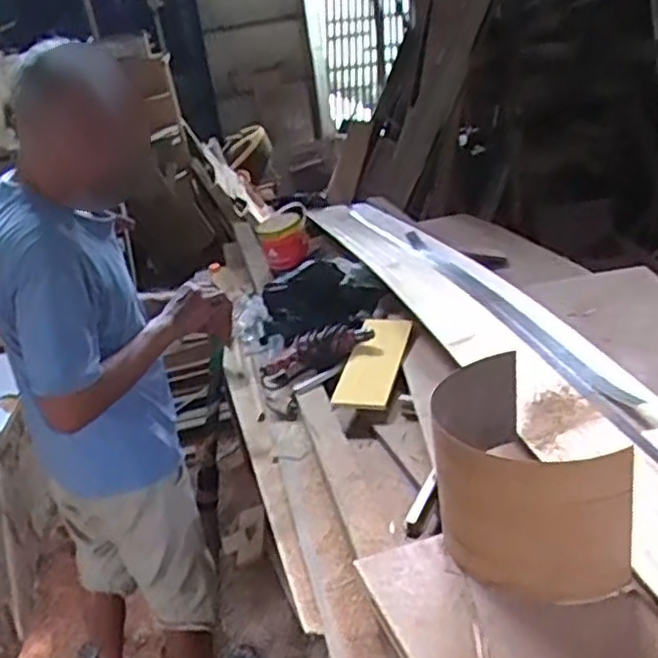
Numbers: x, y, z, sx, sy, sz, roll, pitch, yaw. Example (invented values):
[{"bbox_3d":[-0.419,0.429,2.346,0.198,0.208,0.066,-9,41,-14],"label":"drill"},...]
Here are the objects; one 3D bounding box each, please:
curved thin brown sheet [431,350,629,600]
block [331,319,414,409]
[{"bbox_3d":[0.259,0.222,1.026,0.205,0.235,0.315,-11,25,-5],"label":"curved thin brown sheet"},{"bbox_3d":[0.105,0.069,1.616,0.128,0.025,0.276,3,42,24],"label":"block"}]

